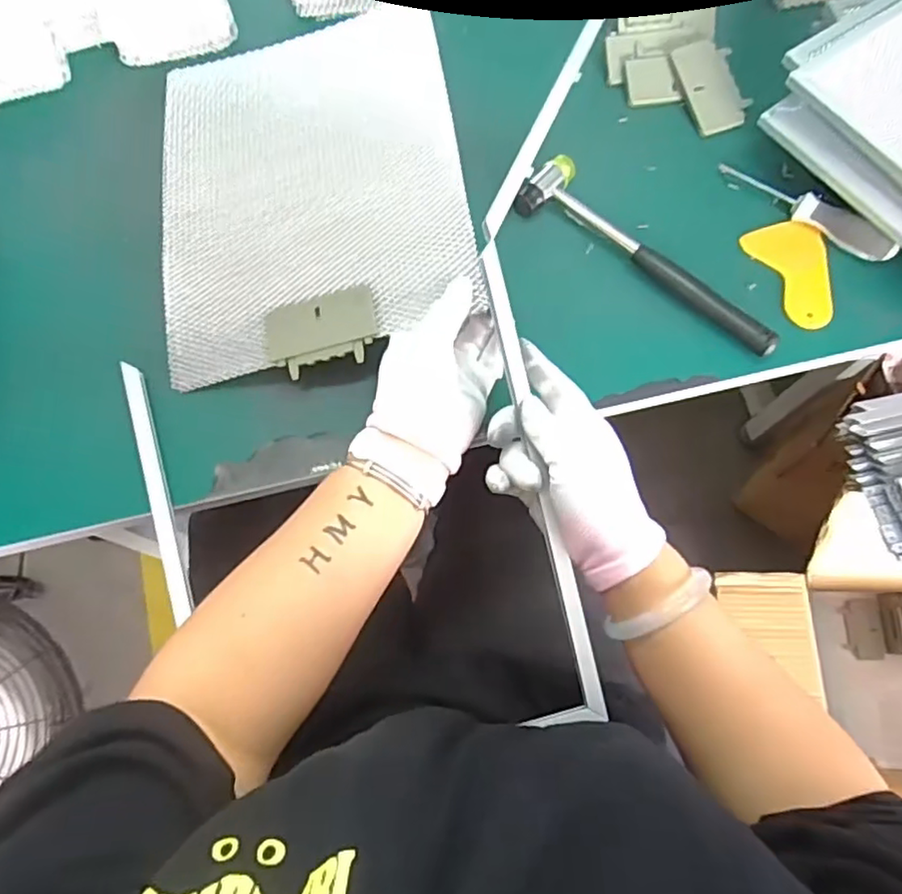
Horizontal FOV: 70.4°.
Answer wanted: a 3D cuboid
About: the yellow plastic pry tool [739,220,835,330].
[{"bbox_3d":[0.296,-0.149,0.540,0.061,0.011,0.098,-22,72,-8],"label":"yellow plastic pry tool"}]

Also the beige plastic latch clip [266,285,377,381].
[{"bbox_3d":[-0.097,-0.087,0.480,0.086,0.005,0.057,-13,76,11],"label":"beige plastic latch clip"}]

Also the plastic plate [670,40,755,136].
[{"bbox_3d":[0.241,-0.333,0.590,0.053,0.006,0.087,-16,84,-1],"label":"plastic plate"}]

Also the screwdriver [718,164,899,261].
[{"bbox_3d":[0.307,-0.207,0.551,0.155,0.024,0.029,40,75,13],"label":"screwdriver"}]

